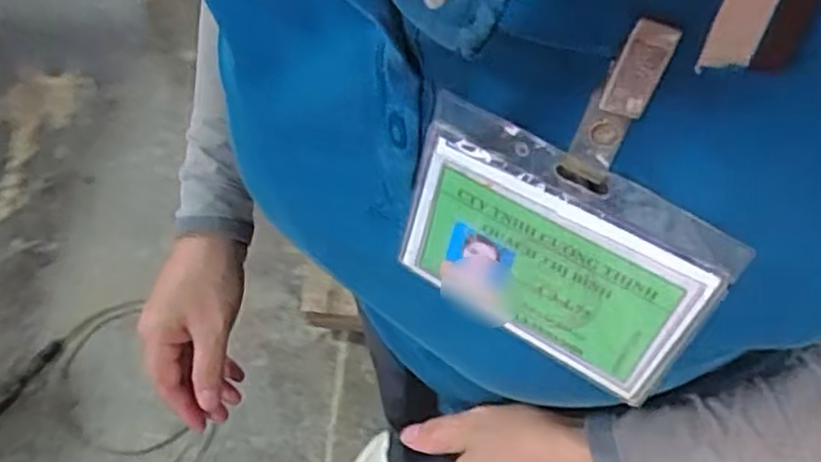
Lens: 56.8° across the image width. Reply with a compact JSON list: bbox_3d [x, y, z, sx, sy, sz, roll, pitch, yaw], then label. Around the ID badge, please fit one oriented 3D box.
[{"bbox_3d":[0.043,0.009,0.243,0.098,0.083,0.004,30,48,14],"label":"ID badge"}]

